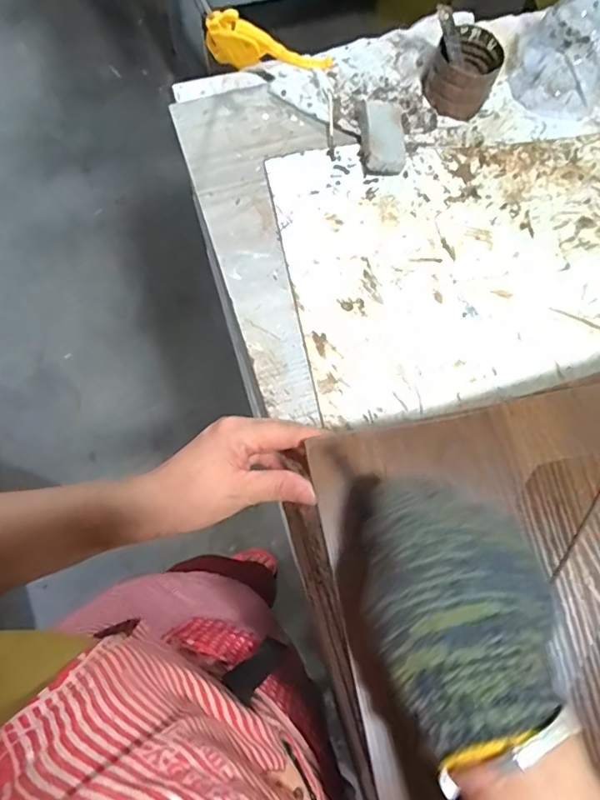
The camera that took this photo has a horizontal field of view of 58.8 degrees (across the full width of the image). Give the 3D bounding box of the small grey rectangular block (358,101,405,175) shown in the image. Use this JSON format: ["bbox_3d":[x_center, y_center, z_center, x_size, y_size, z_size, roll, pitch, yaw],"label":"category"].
[{"bbox_3d":[0.080,-0.257,0.516,0.037,0.024,0.083,-1,73,-2],"label":"small grey rectangular block"}]

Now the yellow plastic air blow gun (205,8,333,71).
[{"bbox_3d":[-0.032,-0.363,0.552,0.127,0.051,0.021,6,73,-13],"label":"yellow plastic air blow gun"}]

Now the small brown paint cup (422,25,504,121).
[{"bbox_3d":[0.159,-0.321,0.527,0.063,0.058,0.069,1,73,-2],"label":"small brown paint cup"}]

